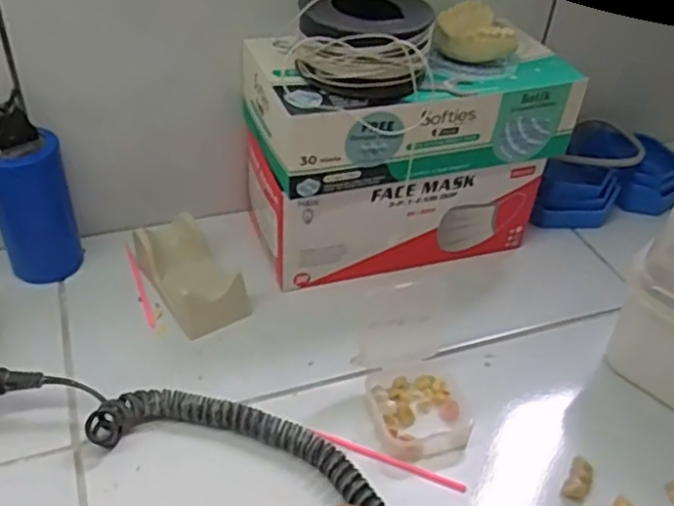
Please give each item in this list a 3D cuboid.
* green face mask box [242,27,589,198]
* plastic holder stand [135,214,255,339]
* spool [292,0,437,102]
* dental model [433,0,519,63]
[{"bbox_3d":[0.048,-0.105,0.479,0.219,0.063,0.108,-7,41,-15],"label":"green face mask box"},{"bbox_3d":[-0.106,0.015,0.490,0.053,0.032,0.095,-21,46,-28],"label":"plastic holder stand"},{"bbox_3d":[0.016,-0.134,0.434,0.086,0.053,0.067,4,39,-1],"label":"spool"},{"bbox_3d":[0.098,-0.154,0.480,0.056,0.027,0.051,14,40,10],"label":"dental model"}]

